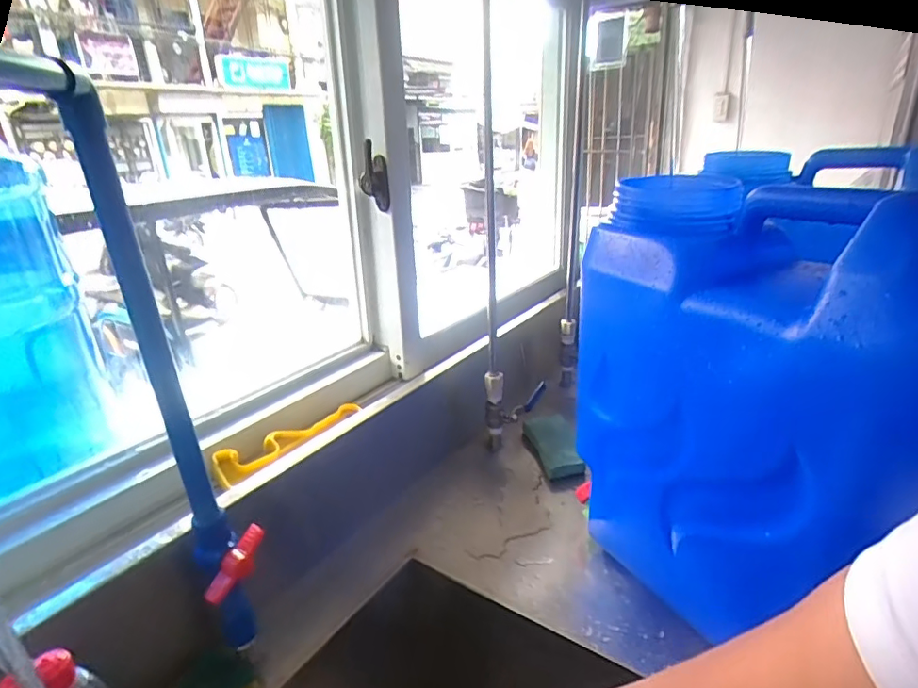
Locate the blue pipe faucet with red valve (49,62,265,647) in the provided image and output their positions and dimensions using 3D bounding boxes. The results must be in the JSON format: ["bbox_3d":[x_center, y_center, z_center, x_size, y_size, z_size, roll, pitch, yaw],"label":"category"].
[{"bbox_3d":[-0.215,0.058,0.419,0.050,0.456,0.045,-15,24,-28],"label":"blue pipe faucet with red valve"}]

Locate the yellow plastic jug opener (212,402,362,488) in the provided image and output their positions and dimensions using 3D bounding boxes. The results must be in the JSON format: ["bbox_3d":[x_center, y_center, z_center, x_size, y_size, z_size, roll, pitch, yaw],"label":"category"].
[{"bbox_3d":[-0.203,0.108,0.656,0.034,0.022,0.198,14,27,35],"label":"yellow plastic jug opener"}]

